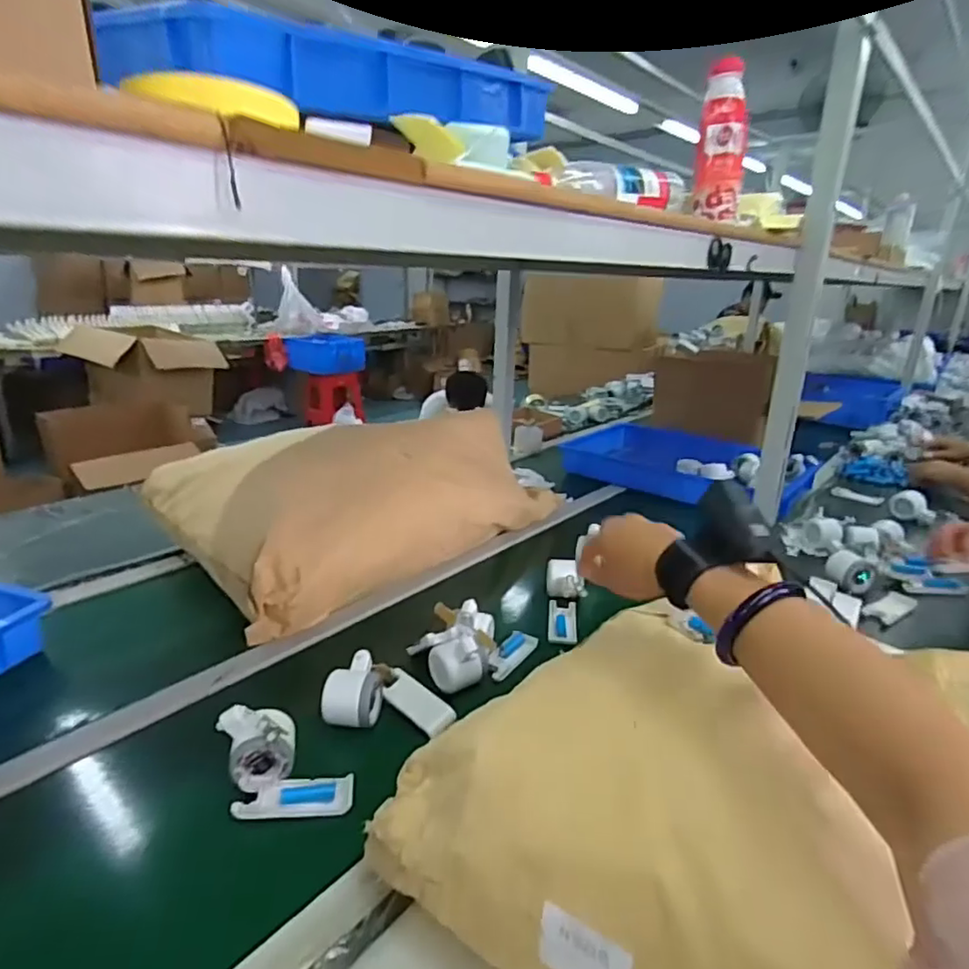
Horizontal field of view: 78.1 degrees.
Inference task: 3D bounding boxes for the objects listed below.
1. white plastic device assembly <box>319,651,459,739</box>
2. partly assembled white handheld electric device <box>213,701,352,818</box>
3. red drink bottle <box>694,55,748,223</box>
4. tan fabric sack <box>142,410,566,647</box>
[{"bbox_3d":[-0.104,0.230,0.677,0.142,0.045,0.092,2,20,0],"label":"white plastic device assembly"},{"bbox_3d":[-0.189,0.262,0.569,0.121,0.077,0.072,-2,21,-11],"label":"partly assembled white handheld electric device"},{"bbox_3d":[0.315,-0.454,0.787,0.061,0.190,0.051,9,21,20],"label":"red drink bottle"},{"bbox_3d":[-0.219,0.003,1.072,0.405,0.209,0.629,19,26,38],"label":"tan fabric sack"}]

